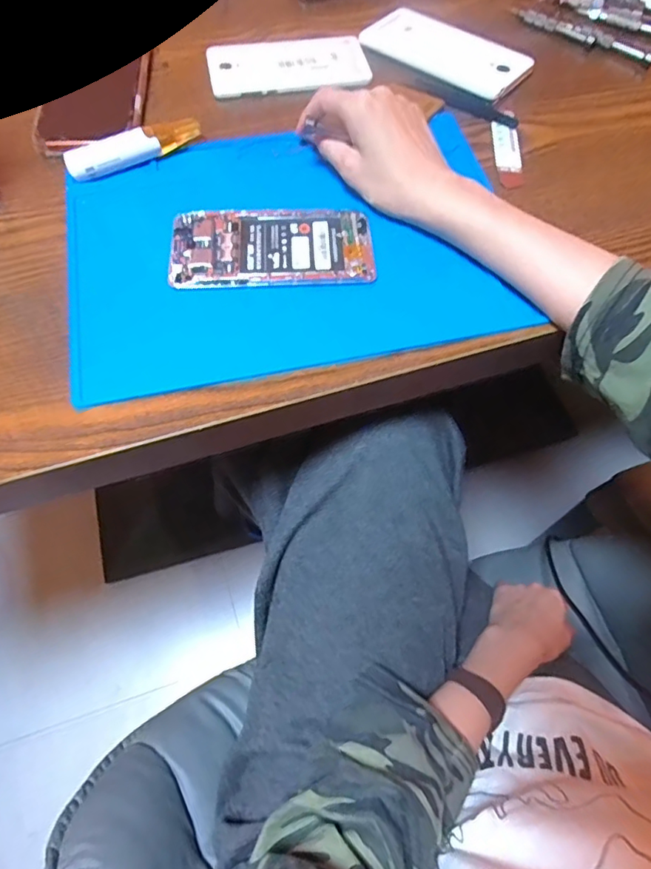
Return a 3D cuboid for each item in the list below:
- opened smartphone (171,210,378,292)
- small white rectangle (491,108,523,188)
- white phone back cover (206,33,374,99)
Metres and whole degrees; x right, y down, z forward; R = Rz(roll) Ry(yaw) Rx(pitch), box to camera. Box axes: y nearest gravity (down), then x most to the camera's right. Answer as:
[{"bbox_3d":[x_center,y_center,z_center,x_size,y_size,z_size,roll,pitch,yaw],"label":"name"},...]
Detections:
[{"bbox_3d":[-0.037,-0.133,0.372,0.140,0.008,0.073,-4,63,-3],"label":"opened smartphone"},{"bbox_3d":[0.152,-0.243,0.437,0.021,0.004,0.097,4,63,1],"label":"small white rectangle"},{"bbox_3d":[-0.034,-0.342,0.480,0.144,0.007,0.074,-9,64,-5],"label":"white phone back cover"}]

